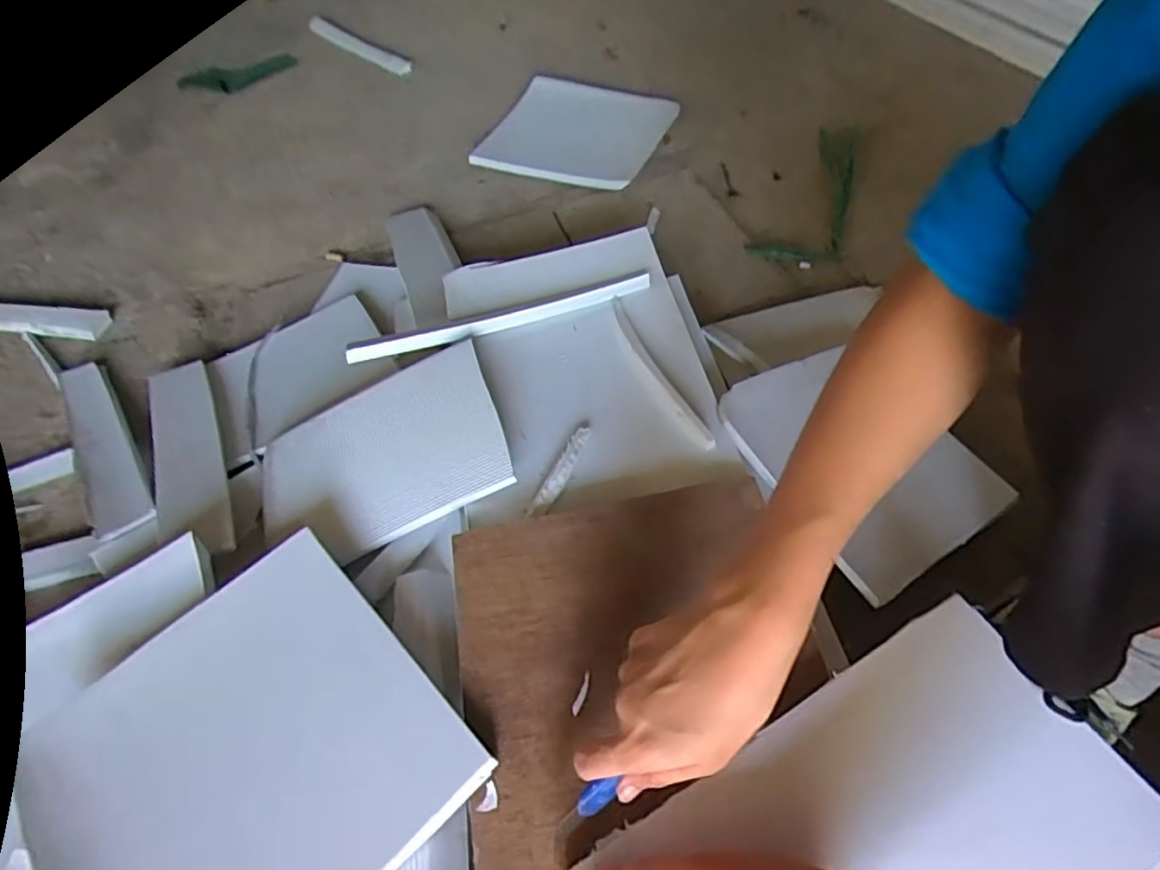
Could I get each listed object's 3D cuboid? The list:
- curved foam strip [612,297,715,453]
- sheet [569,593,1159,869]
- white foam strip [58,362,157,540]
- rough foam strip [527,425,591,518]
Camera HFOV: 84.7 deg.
[{"bbox_3d":[0.063,-0.057,0.549,0.020,0.014,0.183,-21,56,-10],"label":"curved foam strip"},{"bbox_3d":[0.154,0.217,0.333,0.280,0.011,0.150,-28,59,-14],"label":"sheet"},{"bbox_3d":[-0.469,0.003,0.622,0.050,0.015,0.288,-34,52,-19],"label":"white foam strip"},{"bbox_3d":[-0.014,0.026,0.496,0.016,0.007,0.091,20,59,18],"label":"rough foam strip"}]

